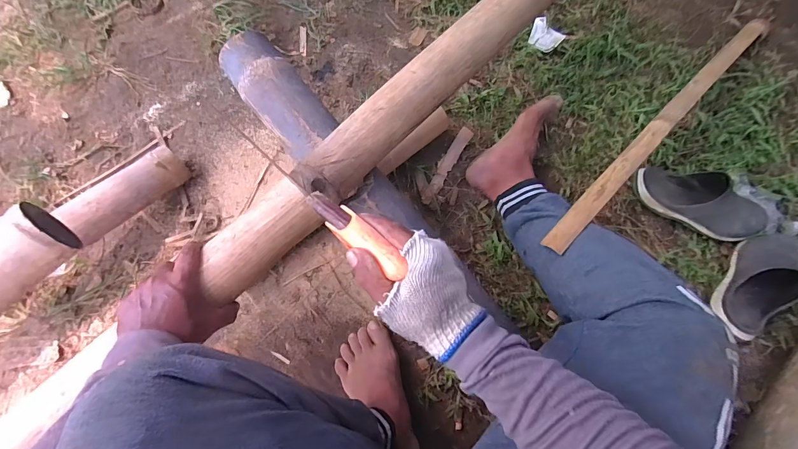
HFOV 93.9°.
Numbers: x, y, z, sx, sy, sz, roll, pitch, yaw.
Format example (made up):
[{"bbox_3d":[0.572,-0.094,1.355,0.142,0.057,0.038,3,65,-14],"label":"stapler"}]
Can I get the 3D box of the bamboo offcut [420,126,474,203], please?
[{"bbox_3d":[0.093,-0.117,0.732,0.028,0.013,0.177,30,73,10],"label":"bamboo offcut"}]

